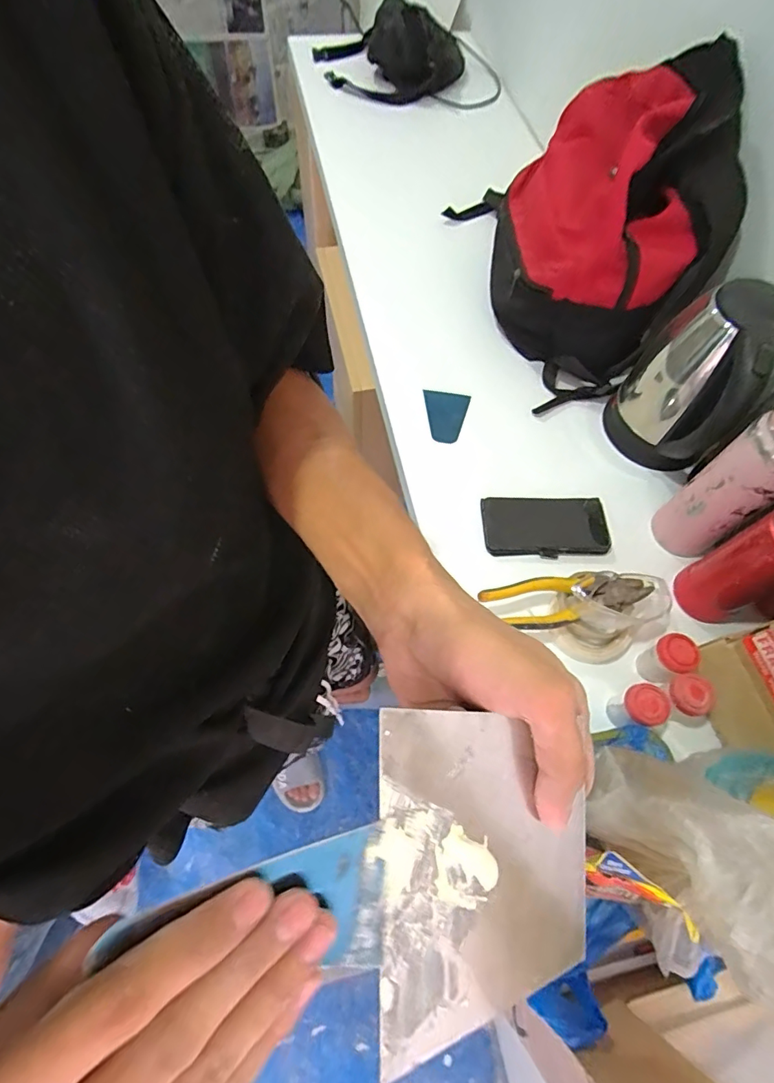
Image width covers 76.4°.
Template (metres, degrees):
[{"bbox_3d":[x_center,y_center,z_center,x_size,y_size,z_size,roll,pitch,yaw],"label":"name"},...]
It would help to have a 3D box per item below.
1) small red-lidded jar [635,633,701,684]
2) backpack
[{"bbox_3d":[0.332,0.139,0.583,0.042,0.062,0.043,1,64,-3],"label":"small red-lidded jar"},{"bbox_3d":[0.324,-0.464,0.748,0.279,0.336,0.341,-23,68,-13],"label":"backpack"}]

